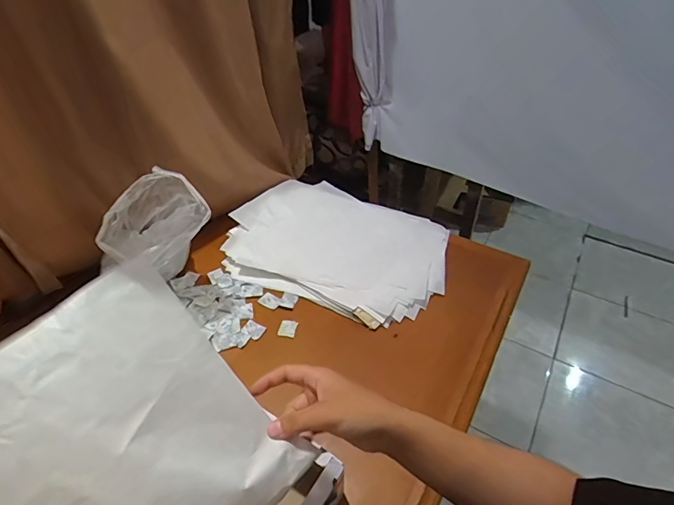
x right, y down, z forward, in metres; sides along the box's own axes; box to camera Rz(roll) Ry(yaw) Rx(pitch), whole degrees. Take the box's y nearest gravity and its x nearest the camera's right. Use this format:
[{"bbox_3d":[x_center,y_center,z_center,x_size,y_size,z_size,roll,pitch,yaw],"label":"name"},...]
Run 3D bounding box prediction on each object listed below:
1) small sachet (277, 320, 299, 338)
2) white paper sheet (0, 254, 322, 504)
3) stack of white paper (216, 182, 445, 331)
[{"bbox_3d":[-0.089,0.138,0.784,0.032,0.004,0.031,14,61,0],"label":"small sachet"},{"bbox_3d":[-0.153,0.146,0.312,0.222,0.033,0.198,49,58,-6],"label":"white paper sheet"},{"bbox_3d":[0.001,-0.021,0.919,0.459,0.042,0.318,18,46,19],"label":"stack of white paper"}]

